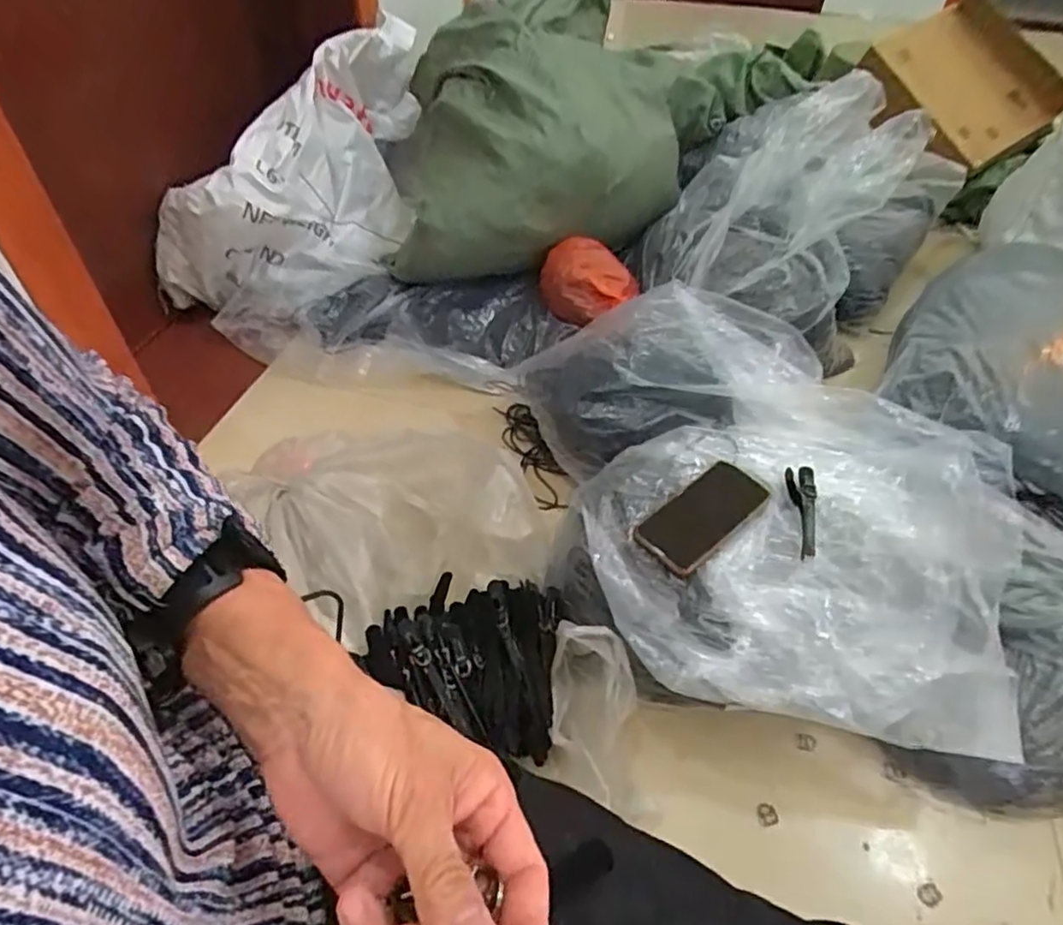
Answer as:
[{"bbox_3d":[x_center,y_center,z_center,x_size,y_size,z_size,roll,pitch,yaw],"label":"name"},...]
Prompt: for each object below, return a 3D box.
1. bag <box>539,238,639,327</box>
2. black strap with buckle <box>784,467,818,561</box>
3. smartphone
[{"bbox_3d":[0.094,-0.308,1.114,0.141,0.093,0.126,35,55,29],"label":"bag"},{"bbox_3d":[0.320,0.055,0.778,0.033,0.014,0.139,9,47,8],"label":"black strap with buckle"},{"bbox_3d":[0.193,0.057,0.755,0.079,0.012,0.166,36,56,29],"label":"smartphone"}]

